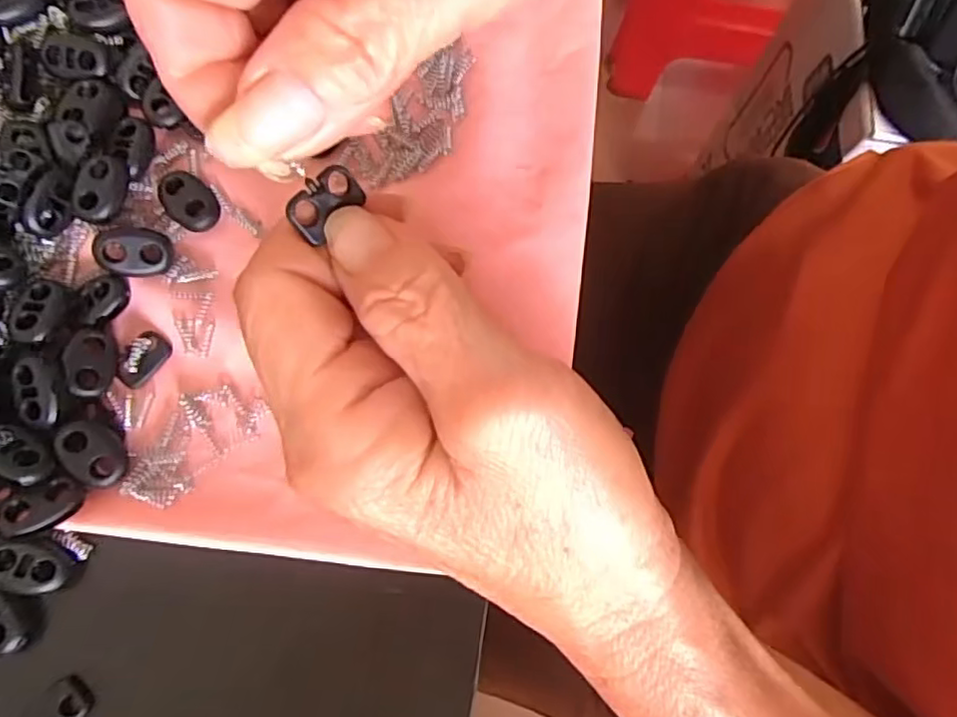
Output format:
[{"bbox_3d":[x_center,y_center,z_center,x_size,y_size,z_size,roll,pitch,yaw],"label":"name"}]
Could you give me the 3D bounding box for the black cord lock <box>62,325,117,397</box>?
[{"bbox_3d":[-0.116,0.001,0.192,0.012,0.006,0.020,-3,78,-2],"label":"black cord lock"}]

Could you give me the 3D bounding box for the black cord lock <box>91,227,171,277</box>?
[{"bbox_3d":[-0.107,-0.033,0.198,0.021,0.004,0.015,11,86,-25],"label":"black cord lock"}]

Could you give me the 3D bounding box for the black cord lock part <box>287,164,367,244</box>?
[{"bbox_3d":[-0.035,-0.035,0.144,0.010,0.006,0.018,44,81,8],"label":"black cord lock part"}]

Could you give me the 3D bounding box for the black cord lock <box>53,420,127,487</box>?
[{"bbox_3d":[-0.112,0.027,0.184,0.014,0.007,0.020,-44,82,-9],"label":"black cord lock"}]

